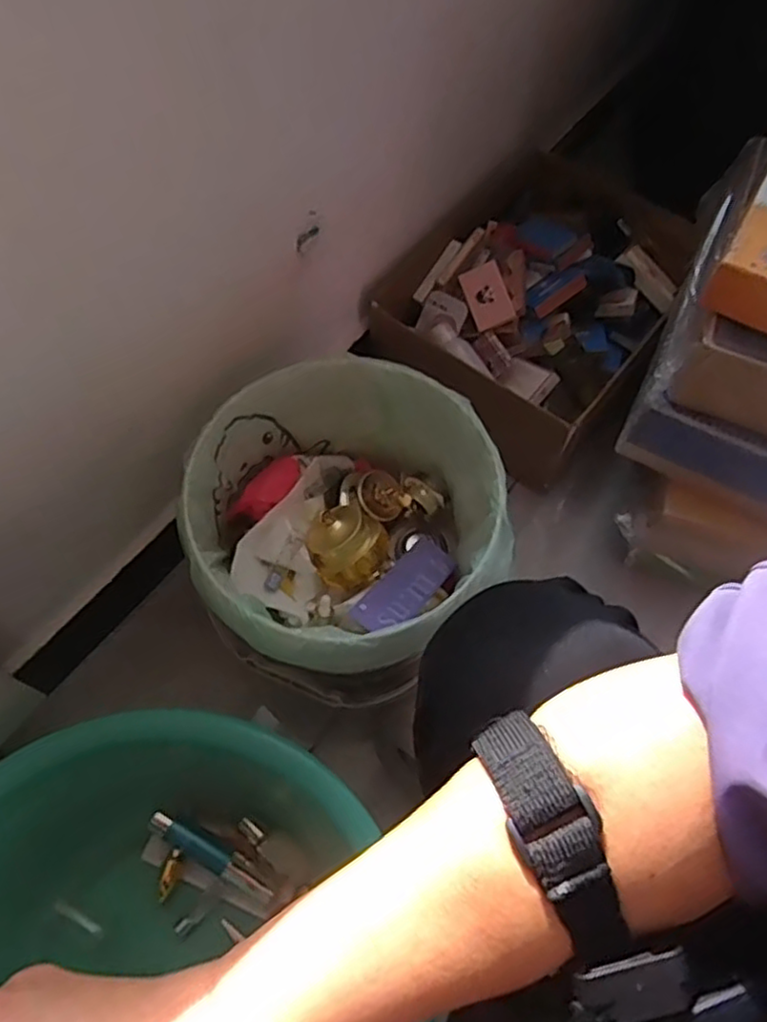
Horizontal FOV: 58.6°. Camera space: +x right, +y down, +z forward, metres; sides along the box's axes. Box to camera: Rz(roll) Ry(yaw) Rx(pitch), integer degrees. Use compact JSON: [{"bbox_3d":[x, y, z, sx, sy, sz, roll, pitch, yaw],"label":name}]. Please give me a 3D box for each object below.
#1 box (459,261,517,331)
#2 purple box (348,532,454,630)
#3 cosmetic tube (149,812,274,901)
[{"bbox_3d":[0.116,-0.241,0.768,0.045,0.007,0.069,-20,89,22],"label":"box"},{"bbox_3d":[0.020,0.067,0.603,0.041,0.014,0.109,41,55,15],"label":"purple box"},{"bbox_3d":[-0.146,0.294,0.585,0.120,0.015,0.019,36,66,-7],"label":"cosmetic tube"}]

